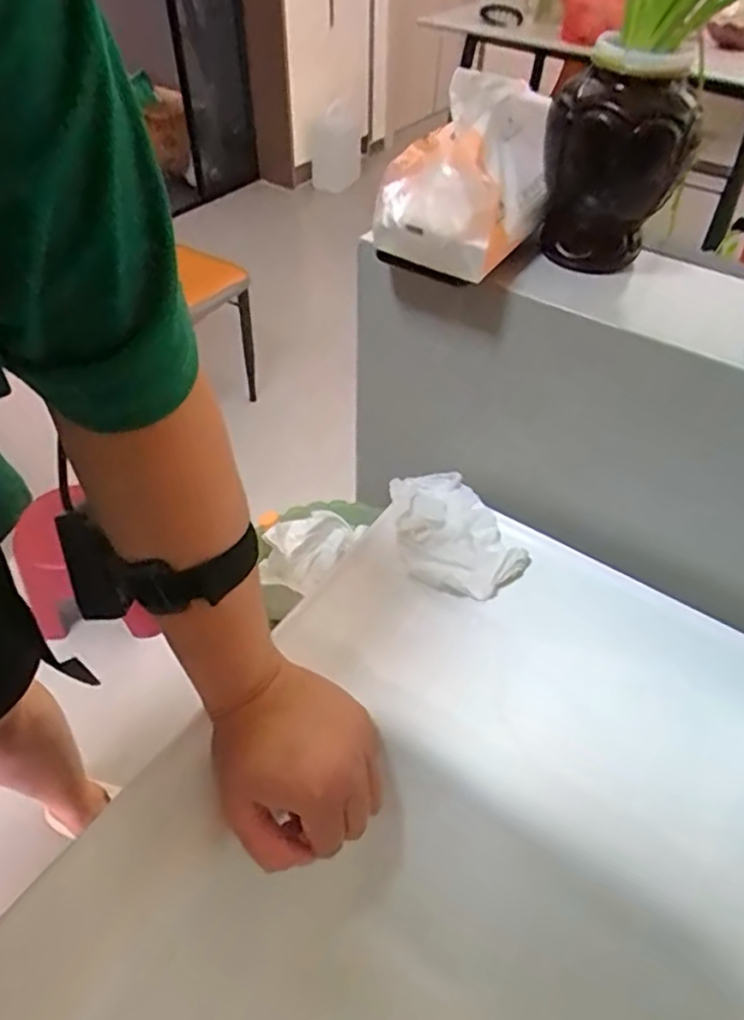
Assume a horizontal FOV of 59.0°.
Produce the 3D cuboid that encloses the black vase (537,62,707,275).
[{"bbox_3d":[0.166,-0.231,0.459,0.097,0.125,0.080,13,48,11],"label":"black vase"}]

